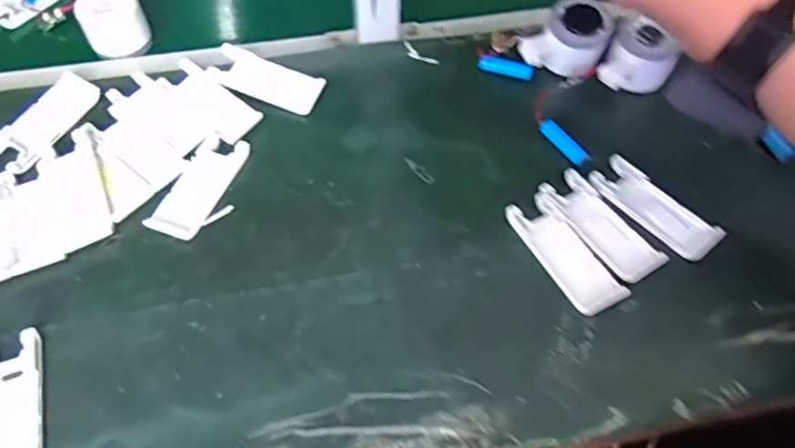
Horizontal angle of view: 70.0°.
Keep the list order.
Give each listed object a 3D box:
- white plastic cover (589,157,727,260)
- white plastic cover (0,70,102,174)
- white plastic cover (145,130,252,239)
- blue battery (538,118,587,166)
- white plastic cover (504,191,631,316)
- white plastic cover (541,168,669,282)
[{"bbox_3d":[0.216,-0.015,0.480,0.043,0.009,0.109,-37,65,-22],"label":"white plastic cover"},{"bbox_3d":[-0.319,-0.095,0.512,0.049,0.012,0.105,20,59,11],"label":"white plastic cover"},{"bbox_3d":[-0.169,-0.034,0.486,0.043,0.004,0.106,18,58,10],"label":"white plastic cover"},{"bbox_3d":[0.150,-0.074,0.520,0.013,0.014,0.057,-28,62,-18],"label":"blue battery"},{"bbox_3d":[0.133,0.022,0.453,0.041,0.008,0.108,-26,61,-17],"label":"white plastic cover"},{"bbox_3d":[0.168,0.000,0.469,0.042,0.007,0.108,-28,62,-18],"label":"white plastic cover"}]

